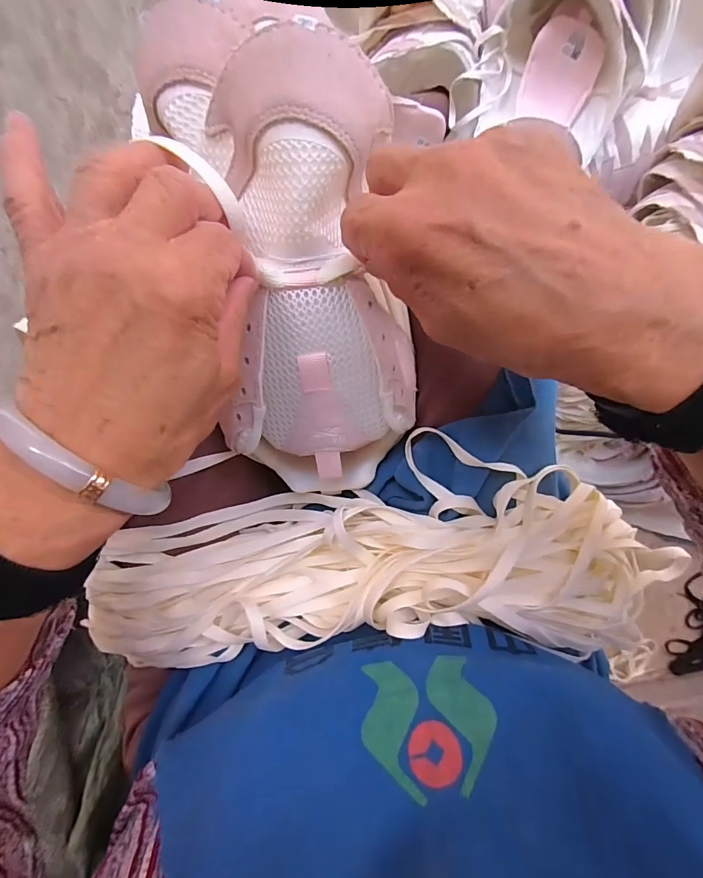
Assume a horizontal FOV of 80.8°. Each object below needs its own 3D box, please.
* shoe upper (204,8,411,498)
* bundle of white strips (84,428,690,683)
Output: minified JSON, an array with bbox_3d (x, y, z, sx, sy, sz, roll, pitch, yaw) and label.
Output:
[{"bbox_3d":[-0.021,-0.063,0.226,0.103,0.045,0.227,-7,119,-6],"label":"shoe upper"},{"bbox_3d":[0.029,0.077,0.269,0.383,0.071,0.143,0,95,-6],"label":"bundle of white strips"}]

